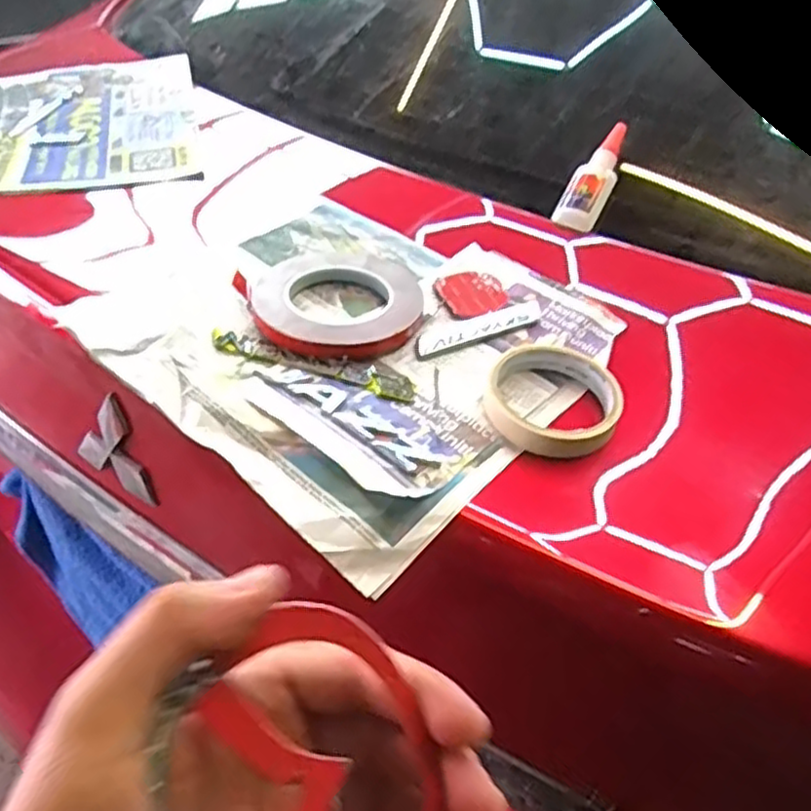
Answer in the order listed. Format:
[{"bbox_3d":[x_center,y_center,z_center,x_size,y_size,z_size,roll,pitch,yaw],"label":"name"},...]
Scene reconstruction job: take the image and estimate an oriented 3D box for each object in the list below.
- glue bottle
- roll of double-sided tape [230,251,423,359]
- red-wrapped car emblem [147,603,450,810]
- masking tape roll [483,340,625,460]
[{"bbox_3d":[0.174,-0.210,0.668,0.038,0.017,0.114,23,73,21],"label":"glue bottle"},{"bbox_3d":[-0.045,-0.079,0.547,0.130,0.021,0.125,4,40,-4],"label":"roll of double-sided tape"},{"bbox_3d":[-0.028,0.113,0.210,0.077,0.007,0.101,-21,83,-24],"label":"red-wrapped car emblem"},{"bbox_3d":[0.097,-0.008,0.480,0.088,0.020,0.088,4,40,-4],"label":"masking tape roll"}]

